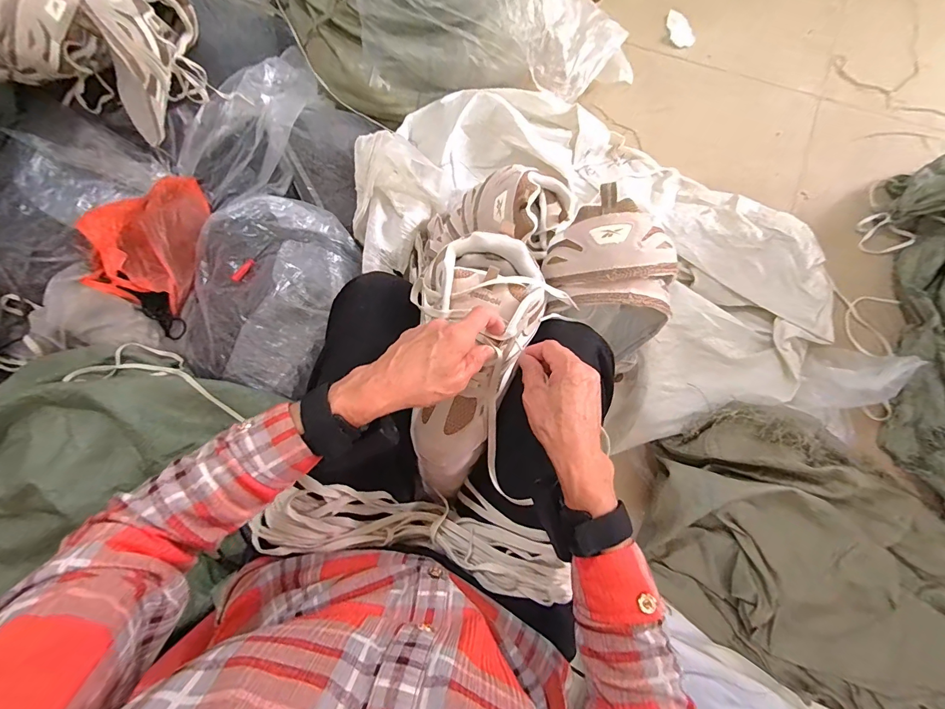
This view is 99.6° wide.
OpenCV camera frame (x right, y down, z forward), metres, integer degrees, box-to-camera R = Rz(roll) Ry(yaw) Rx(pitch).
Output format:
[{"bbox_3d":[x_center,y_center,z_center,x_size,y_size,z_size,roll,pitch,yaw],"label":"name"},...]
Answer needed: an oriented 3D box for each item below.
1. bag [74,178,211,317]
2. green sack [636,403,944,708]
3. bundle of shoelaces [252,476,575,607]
[{"bbox_3d":[-0.604,-0.228,0.752,0.204,0.066,0.260,17,80,5],"label":"bag"},{"bbox_3d":[0.633,0.375,0.680,0.697,0.116,0.407,32,82,7],"label":"green sack"},{"bbox_3d":[-0.068,0.178,0.417,0.335,0.064,0.084,8,79,3],"label":"bundle of shoelaces"}]

